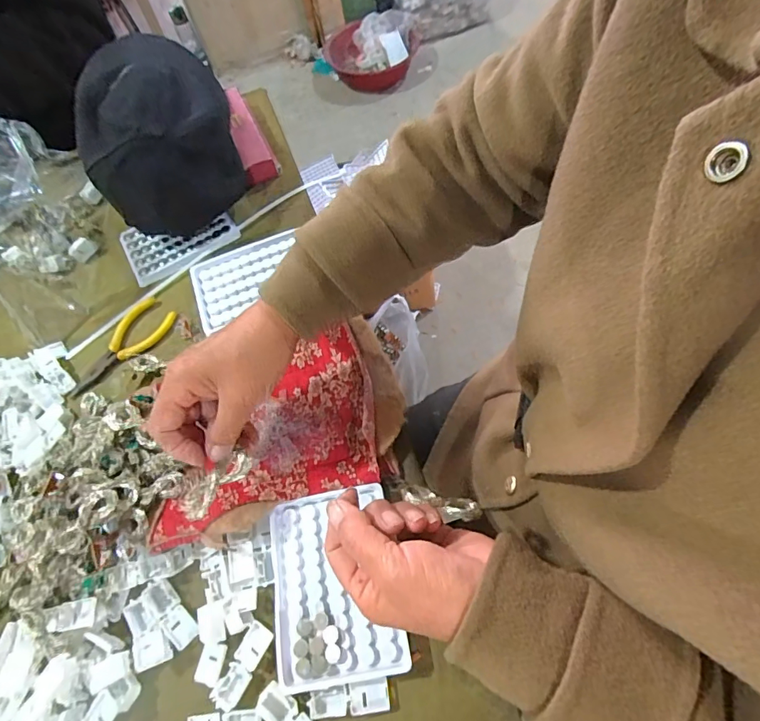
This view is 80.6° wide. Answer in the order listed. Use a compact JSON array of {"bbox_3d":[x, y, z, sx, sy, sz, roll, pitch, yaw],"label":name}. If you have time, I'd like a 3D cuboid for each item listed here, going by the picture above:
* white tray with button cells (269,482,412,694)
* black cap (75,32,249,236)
[{"bbox_3d":[-0.036,0.168,0.341,0.091,0.019,0.129,-13,62,-1],"label":"white tray with button cells"},{"bbox_3d":[-0.256,-0.277,0.529,0.149,0.120,0.227,-18,62,-3],"label":"black cap"}]

